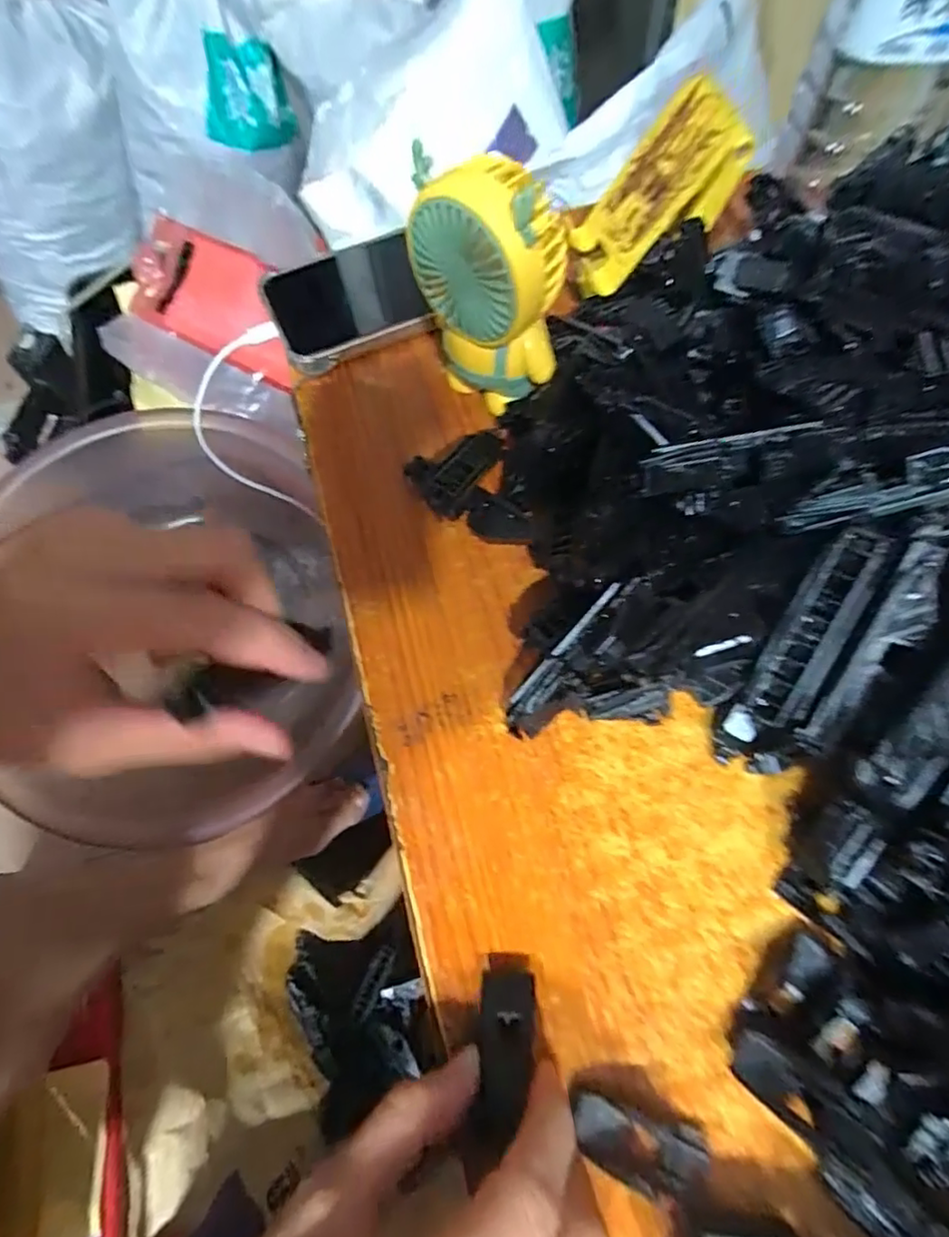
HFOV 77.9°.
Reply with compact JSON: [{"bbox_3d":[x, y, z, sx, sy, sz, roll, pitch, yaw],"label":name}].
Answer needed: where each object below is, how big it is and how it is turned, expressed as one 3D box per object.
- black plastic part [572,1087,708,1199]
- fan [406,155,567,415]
[{"bbox_3d":[0.051,0.165,0.184,0.041,0.007,0.021,11,66,8],"label":"black plastic part"},{"bbox_3d":[0.008,-0.148,0.278,0.064,0.111,0.036,37,72,18],"label":"fan"}]

